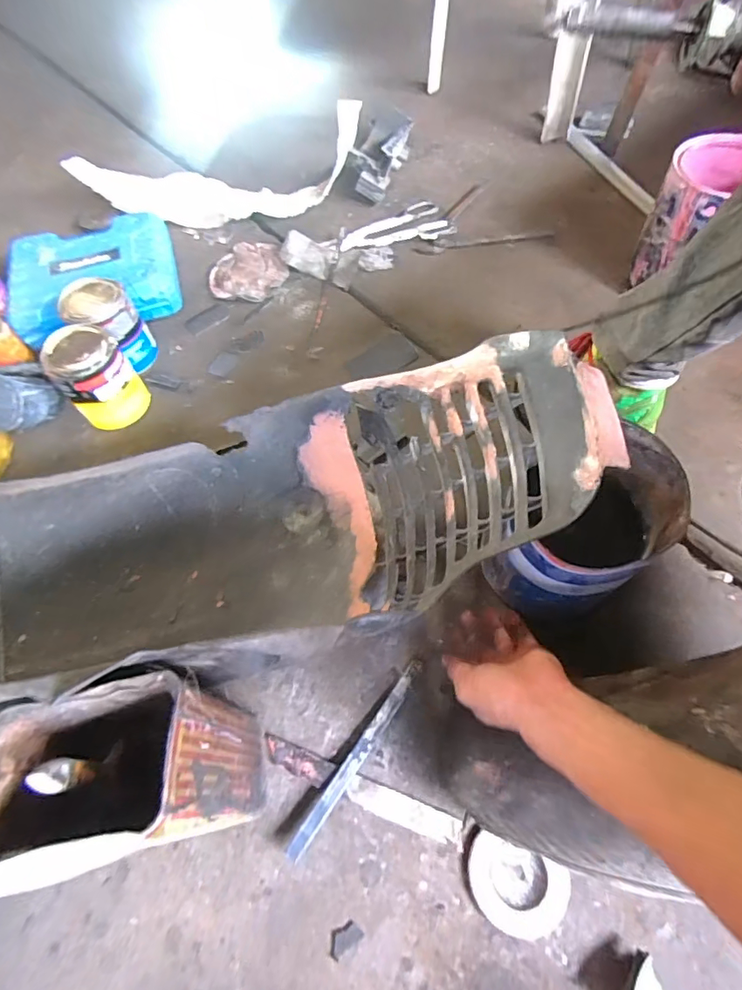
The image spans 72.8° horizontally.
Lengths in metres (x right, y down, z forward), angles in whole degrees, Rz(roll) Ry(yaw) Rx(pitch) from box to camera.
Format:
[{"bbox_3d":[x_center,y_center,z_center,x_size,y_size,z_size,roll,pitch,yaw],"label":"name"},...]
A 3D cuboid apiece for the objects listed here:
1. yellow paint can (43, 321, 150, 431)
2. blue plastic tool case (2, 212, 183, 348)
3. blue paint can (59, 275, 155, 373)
[{"bbox_3d":[-0.413,-0.177,0.764,0.105,0.136,0.094,-38,66,-15],"label":"yellow paint can"},{"bbox_3d":[-0.496,-0.384,0.918,0.283,0.086,0.241,-18,63,-5],"label":"blue plastic tool case"},{"bbox_3d":[-0.421,-0.272,0.817,0.094,0.139,0.097,-2,62,3],"label":"blue paint can"}]

